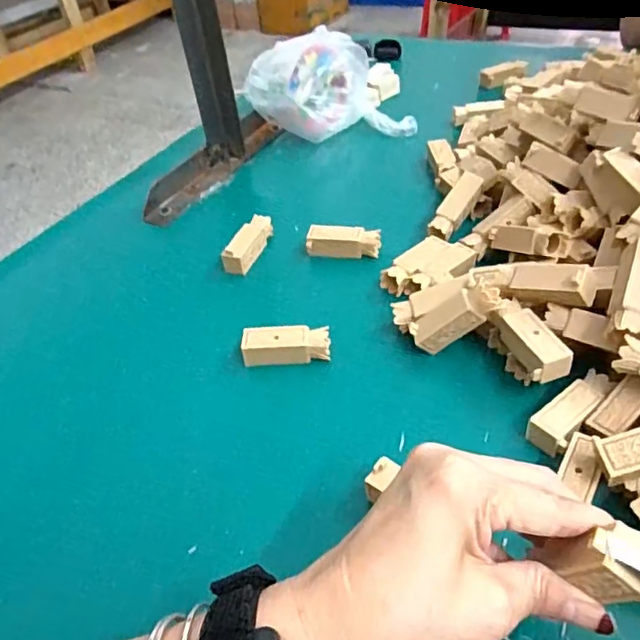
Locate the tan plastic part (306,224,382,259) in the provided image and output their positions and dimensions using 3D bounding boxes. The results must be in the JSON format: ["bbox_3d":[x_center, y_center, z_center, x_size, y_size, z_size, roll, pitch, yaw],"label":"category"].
[{"bbox_3d":[0.020,-0.067,0.497,0.062,0.024,0.017,2,43,11],"label":"tan plastic part"}]

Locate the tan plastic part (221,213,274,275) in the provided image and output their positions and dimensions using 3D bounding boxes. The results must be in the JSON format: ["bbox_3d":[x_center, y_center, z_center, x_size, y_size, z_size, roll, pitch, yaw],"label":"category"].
[{"bbox_3d":[-0.062,-0.067,0.509,0.019,0.023,0.063,12,46,21],"label":"tan plastic part"}]

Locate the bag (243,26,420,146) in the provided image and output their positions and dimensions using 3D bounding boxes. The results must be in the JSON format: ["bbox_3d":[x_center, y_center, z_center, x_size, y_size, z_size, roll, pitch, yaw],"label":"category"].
[{"bbox_3d":[0.002,-0.263,0.653,0.135,0.092,0.167,-28,46,-21],"label":"bag"}]

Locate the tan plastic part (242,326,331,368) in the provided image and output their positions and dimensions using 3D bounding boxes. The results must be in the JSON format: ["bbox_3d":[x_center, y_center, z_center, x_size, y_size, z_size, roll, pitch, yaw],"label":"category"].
[{"bbox_3d":[-0.024,0.018,0.410,0.060,0.018,0.020,-5,42,3],"label":"tan plastic part"}]

